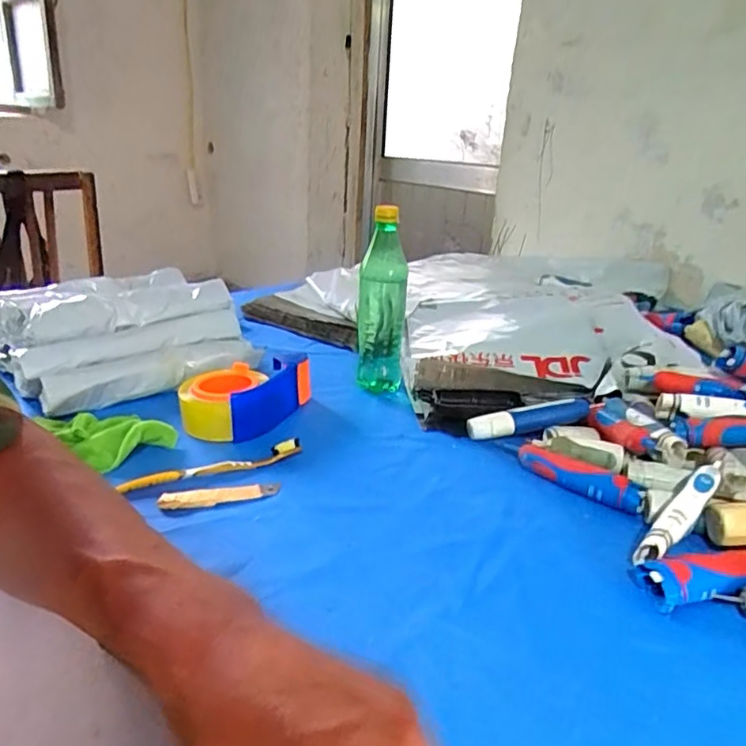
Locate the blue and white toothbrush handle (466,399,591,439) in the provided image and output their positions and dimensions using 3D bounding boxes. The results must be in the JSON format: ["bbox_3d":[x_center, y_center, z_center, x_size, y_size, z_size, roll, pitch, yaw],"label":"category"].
[{"bbox_3d":[0.182,0.054,0.660,0.142,0.026,0.031,-10,22,-3],"label":"blue and white toothbrush handle"}]

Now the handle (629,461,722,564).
[{"bbox_3d":[0.265,0.116,0.488,0.128,0.034,0.024,-34,40,-28],"label":"handle"}]

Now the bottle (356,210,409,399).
[{"bbox_3d":[0.013,-0.098,0.761,0.064,0.231,0.056,3,22,-1],"label":"bottle"}]

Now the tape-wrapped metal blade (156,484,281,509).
[{"bbox_3d":[-0.144,0.114,0.541,0.110,0.005,0.022,-3,23,-15],"label":"tape-wrapped metal blade"}]

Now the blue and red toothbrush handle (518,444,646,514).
[{"bbox_3d":[0.205,0.103,0.575,0.128,0.031,0.033,22,28,39],"label":"blue and red toothbrush handle"}]

